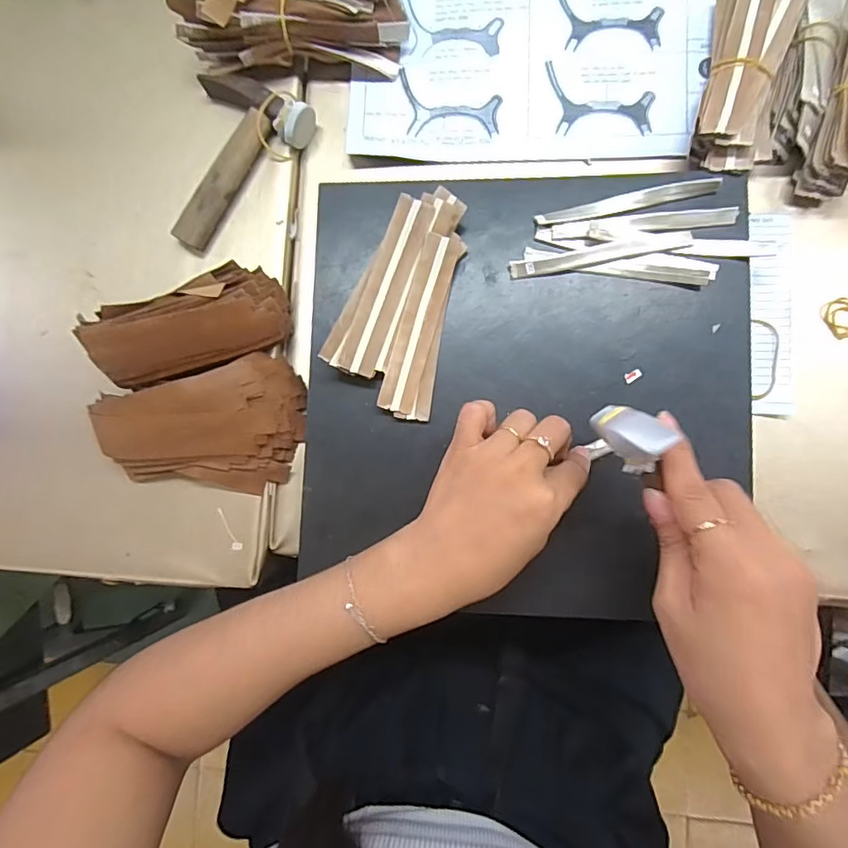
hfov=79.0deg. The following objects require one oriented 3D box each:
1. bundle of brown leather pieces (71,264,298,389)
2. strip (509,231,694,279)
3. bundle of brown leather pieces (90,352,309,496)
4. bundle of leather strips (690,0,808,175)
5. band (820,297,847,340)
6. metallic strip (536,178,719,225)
[{"bbox_3d":[-0.168,-0.069,0.368,0.134,0.050,0.064,-23,85,3],"label":"bundle of brown leather pieces"},{"bbox_3d":[0.121,-0.116,0.351,0.121,0.007,0.012,-9,86,4],"label":"strip"},{"bbox_3d":[-0.155,0.008,0.363,0.139,0.046,0.087,-13,85,3],"label":"bundle of brown leather pieces"},{"bbox_3d":[0.223,-0.239,0.360,0.052,0.032,0.136,14,87,5],"label":"bundle of leather strips"},{"bbox_3d":[0.294,-0.075,0.361,0.026,0.004,0.028,0,86,4],"label":"band"},{"bbox_3d":[0.140,-0.153,0.353,0.123,0.005,0.014,-11,85,4],"label":"metallic strip"}]

